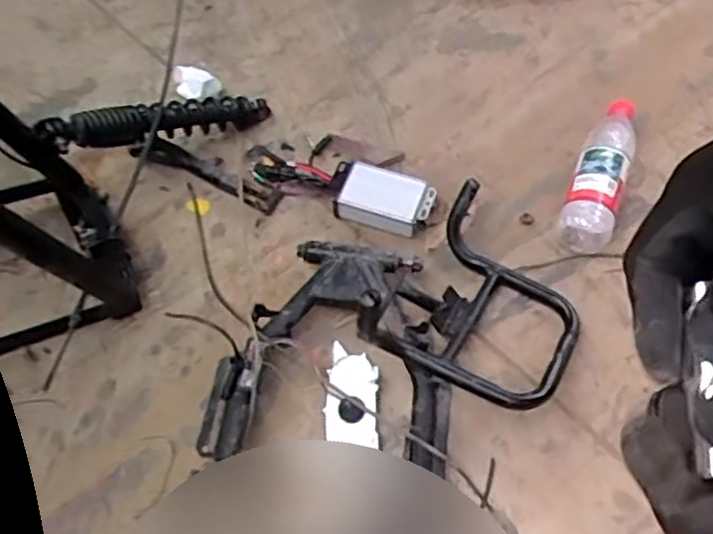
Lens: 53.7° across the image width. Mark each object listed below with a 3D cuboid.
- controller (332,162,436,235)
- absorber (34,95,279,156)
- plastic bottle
[{"bbox_3d":[0.032,-0.086,0.886,0.131,0.040,0.075,20,63,13],"label":"controller"},{"bbox_3d":[-0.247,-0.185,0.897,0.291,0.046,0.040,-14,58,-32],"label":"absorber"},{"bbox_3d":[0.308,-0.122,0.881,0.064,0.063,0.221,19,63,13],"label":"plastic bottle"}]

